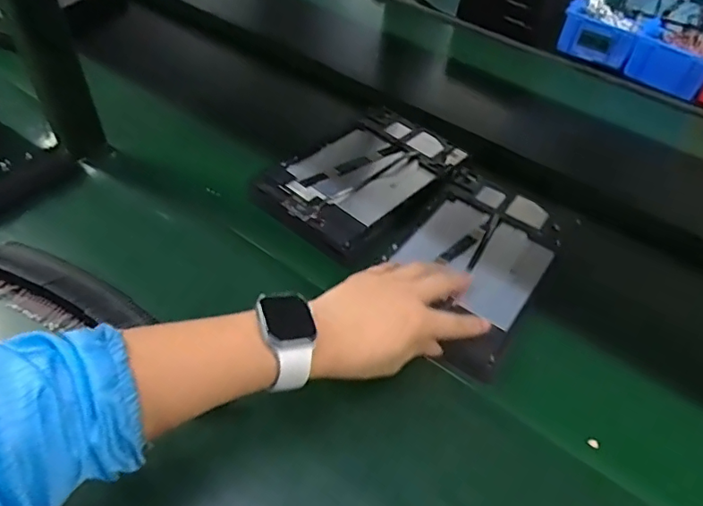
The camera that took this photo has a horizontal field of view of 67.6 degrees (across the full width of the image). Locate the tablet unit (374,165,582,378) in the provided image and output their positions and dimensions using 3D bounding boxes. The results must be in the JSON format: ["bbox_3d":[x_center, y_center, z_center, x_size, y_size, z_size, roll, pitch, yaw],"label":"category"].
[{"bbox_3d":[0.128,0.002,0.542,0.148,0.016,0.254,29,52,22],"label":"tablet unit"}]

